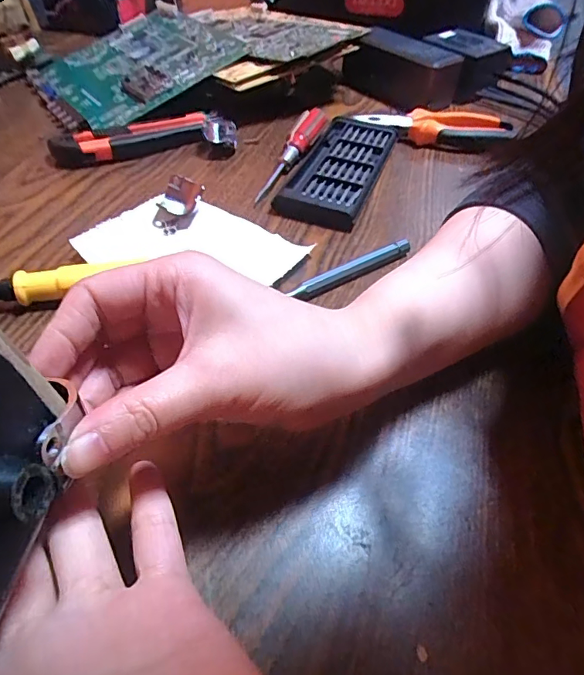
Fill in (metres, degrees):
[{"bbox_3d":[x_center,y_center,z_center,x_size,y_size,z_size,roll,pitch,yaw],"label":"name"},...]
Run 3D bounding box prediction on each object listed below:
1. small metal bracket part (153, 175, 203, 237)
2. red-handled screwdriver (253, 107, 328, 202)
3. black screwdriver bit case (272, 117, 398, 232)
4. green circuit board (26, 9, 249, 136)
[{"bbox_3d":[-0.085,-0.099,0.347,0.030,0.022,0.048,7,47,4],"label":"small metal bracket part"},{"bbox_3d":[0.001,-0.169,0.417,0.020,0.014,0.144,21,62,15],"label":"red-handled screwdriver"},{"bbox_3d":[0.043,-0.149,0.403,0.065,0.020,0.156,17,49,13],"label":"black screwdriver bit case"},{"bbox_3d":[-0.182,-0.303,0.521,0.214,0.015,0.204,-34,59,-8],"label":"green circuit board"}]

